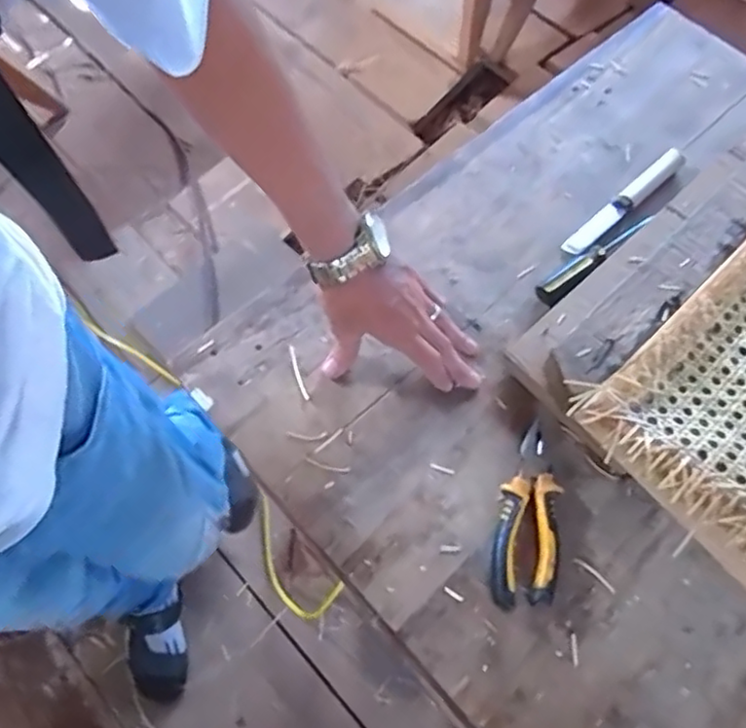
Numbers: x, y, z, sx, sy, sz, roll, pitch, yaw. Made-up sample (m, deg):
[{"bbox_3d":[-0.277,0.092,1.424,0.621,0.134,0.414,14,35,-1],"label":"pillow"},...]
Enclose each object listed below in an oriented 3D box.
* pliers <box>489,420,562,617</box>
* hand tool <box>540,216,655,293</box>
[{"bbox_3d":[0.135,0.130,0.563,0.053,0.020,0.159,10,64,4],"label":"pliers"},{"bbox_3d":[0.237,-0.118,0.685,0.155,0.016,0.017,-33,69,-16],"label":"hand tool"}]

